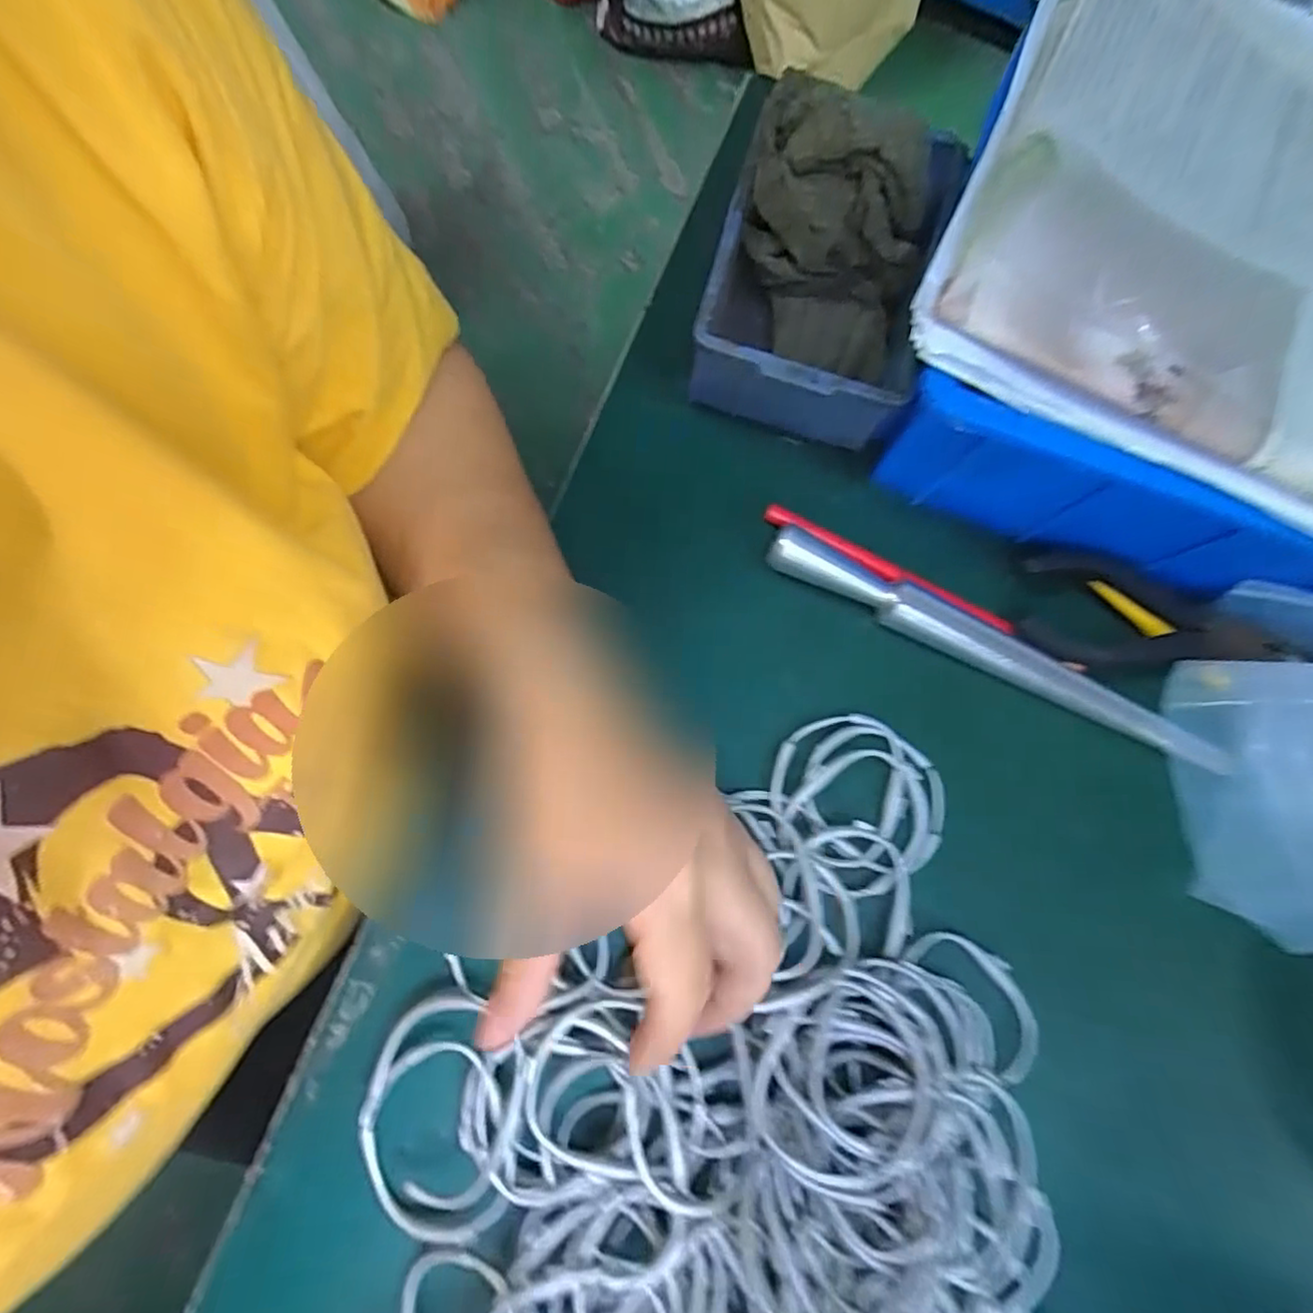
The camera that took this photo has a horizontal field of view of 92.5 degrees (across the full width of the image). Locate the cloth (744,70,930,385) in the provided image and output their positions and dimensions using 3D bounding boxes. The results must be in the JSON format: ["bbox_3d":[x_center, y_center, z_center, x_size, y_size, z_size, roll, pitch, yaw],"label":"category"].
[{"bbox_3d":[0.075,-0.179,0.282,0.086,0.097,0.067,23,78,0],"label":"cloth"}]

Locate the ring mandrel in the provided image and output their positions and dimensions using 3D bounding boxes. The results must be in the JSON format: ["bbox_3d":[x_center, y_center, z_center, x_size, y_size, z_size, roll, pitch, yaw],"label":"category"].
[{"bbox_3d":[0.157,-0.002,0.284,0.227,0.018,0.018,27,78,0],"label":"ring mandrel"}]

